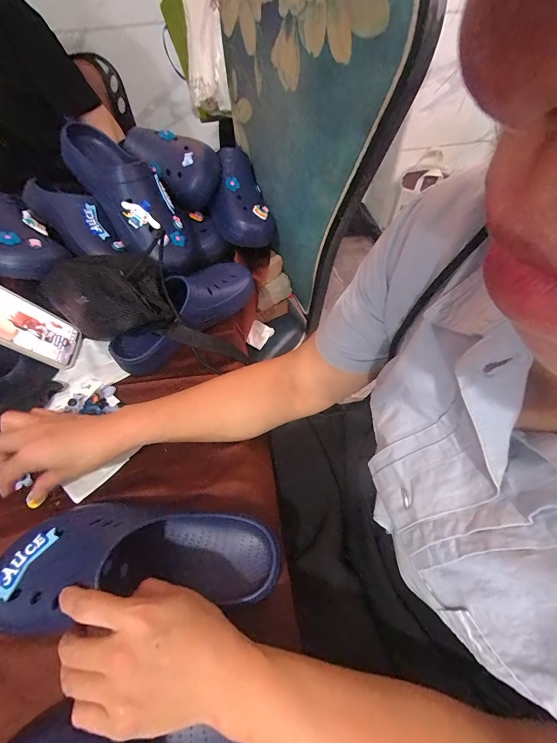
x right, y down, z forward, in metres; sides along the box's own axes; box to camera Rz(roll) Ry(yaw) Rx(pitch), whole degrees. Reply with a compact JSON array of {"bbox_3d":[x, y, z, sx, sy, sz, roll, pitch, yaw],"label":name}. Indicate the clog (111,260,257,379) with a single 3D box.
[{"bbox_3d":[-0.141,-0.099,0.506,0.095,0.085,0.258,36,64,22],"label":"clog"}]

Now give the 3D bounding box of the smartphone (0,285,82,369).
[{"bbox_3d":[-0.369,-0.069,0.454,0.007,0.165,0.084,-21,54,25],"label":"smartphone"}]

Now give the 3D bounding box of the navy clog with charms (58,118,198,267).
[{"bbox_3d":[-0.244,-0.292,0.505,0.103,0.085,0.284,-41,96,-22],"label":"navy clog with charms"}]

